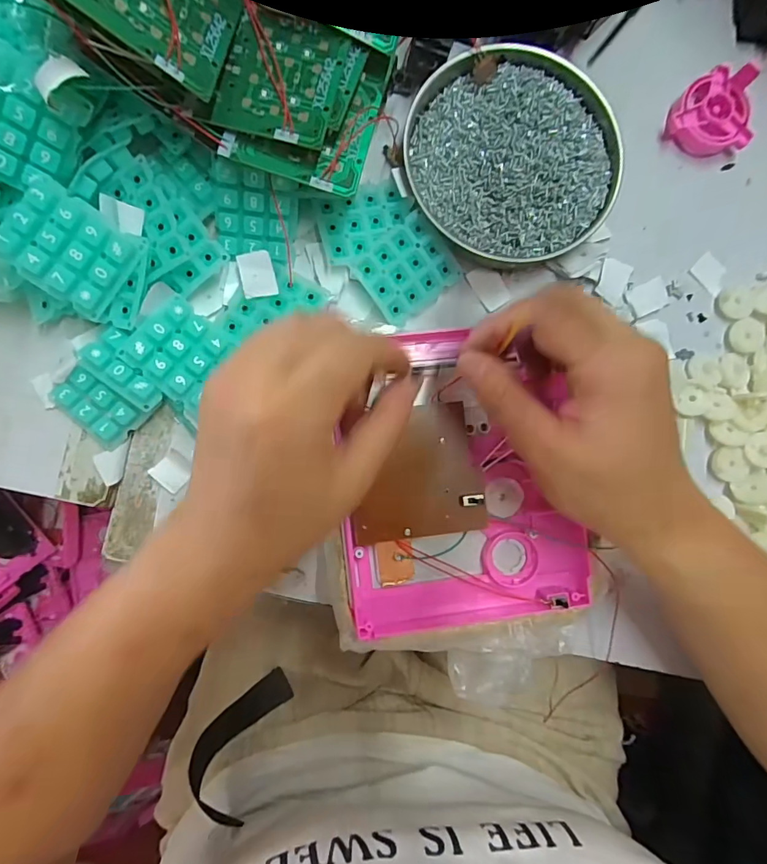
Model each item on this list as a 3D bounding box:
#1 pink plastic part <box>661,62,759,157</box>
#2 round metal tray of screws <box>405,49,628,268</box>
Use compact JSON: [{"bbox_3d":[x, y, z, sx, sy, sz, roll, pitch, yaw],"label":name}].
[{"bbox_3d":[0.226,-0.219,0.313,0.052,0.022,0.051,0,87,-2],"label":"pink plastic part"},{"bbox_3d":[0.082,-0.178,0.299,0.131,0.020,0.130,0,87,-2],"label":"round metal tray of screws"}]

